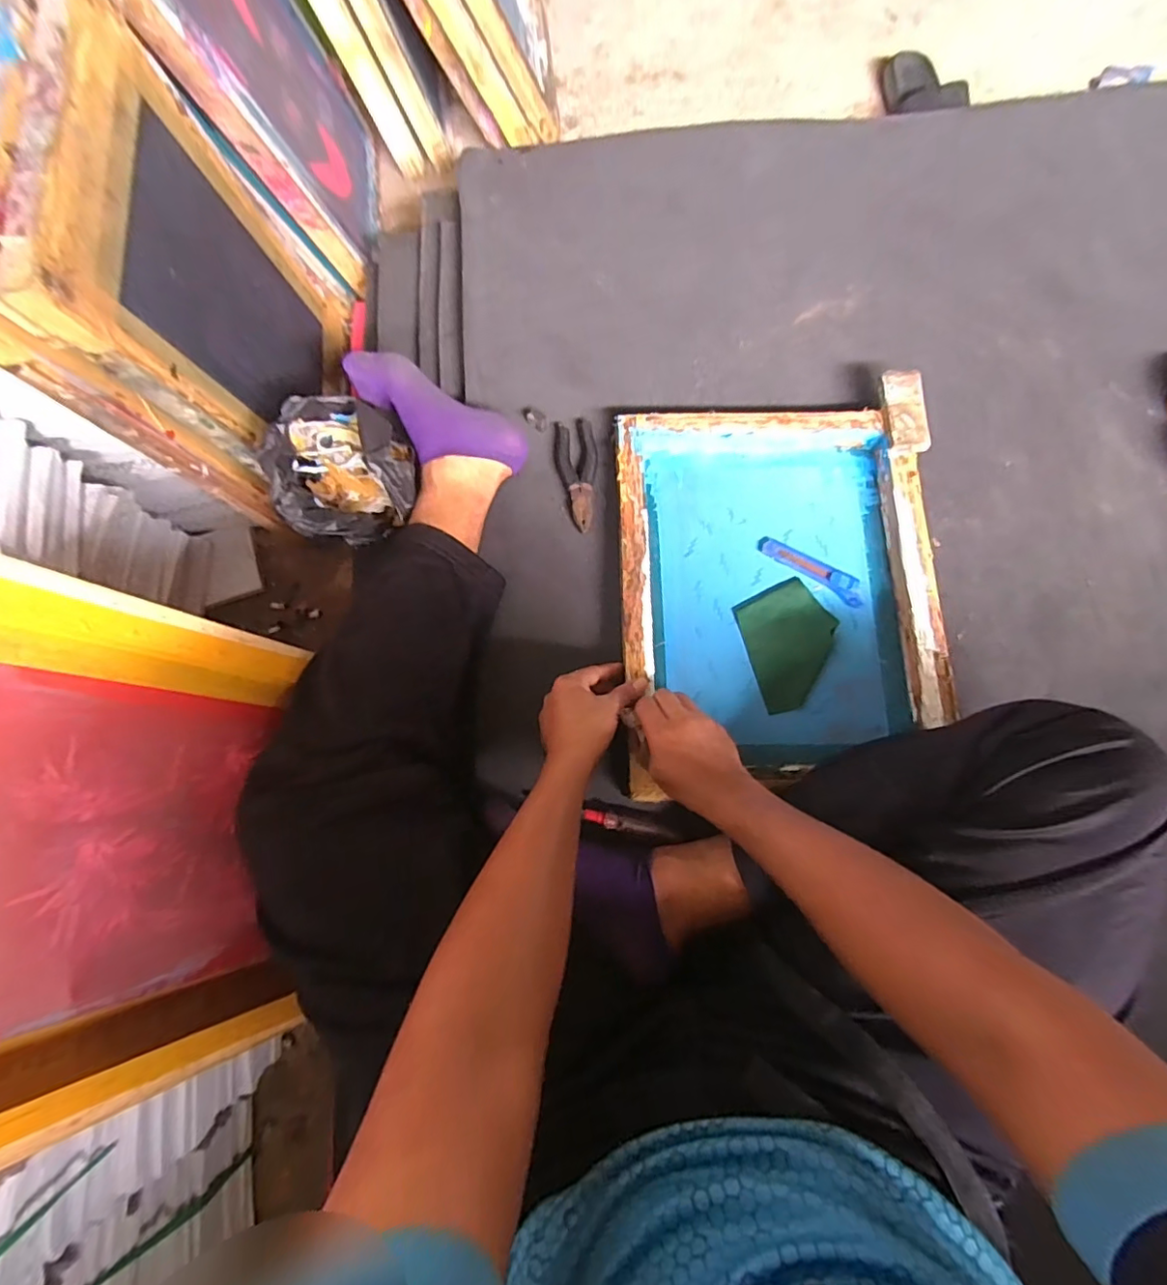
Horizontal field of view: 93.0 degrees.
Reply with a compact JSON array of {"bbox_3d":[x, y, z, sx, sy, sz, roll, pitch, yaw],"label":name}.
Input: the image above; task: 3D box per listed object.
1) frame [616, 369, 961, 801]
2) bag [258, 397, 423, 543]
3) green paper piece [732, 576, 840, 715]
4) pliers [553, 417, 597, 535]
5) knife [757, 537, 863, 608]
[{"bbox_3d":[0.220,-0.066,0.639,0.349,0.050,0.427,-1,78,1],"label":"frame"},{"bbox_3d":[-0.281,-0.204,0.658,0.148,0.093,0.158,-17,78,-2],"label":"bag"},{"bbox_3d":[0.248,0.001,0.660,0.104,0.010,0.144,-15,78,-2],"label":"green paper piece"},{"bbox_3d":[-0.005,-0.217,0.711,0.052,0.008,0.153,-9,78,0],"label":"pliers"},{"bbox_3d":[0.278,-0.091,0.675,0.136,0.013,0.030,34,81,8],"label":"knife"}]

